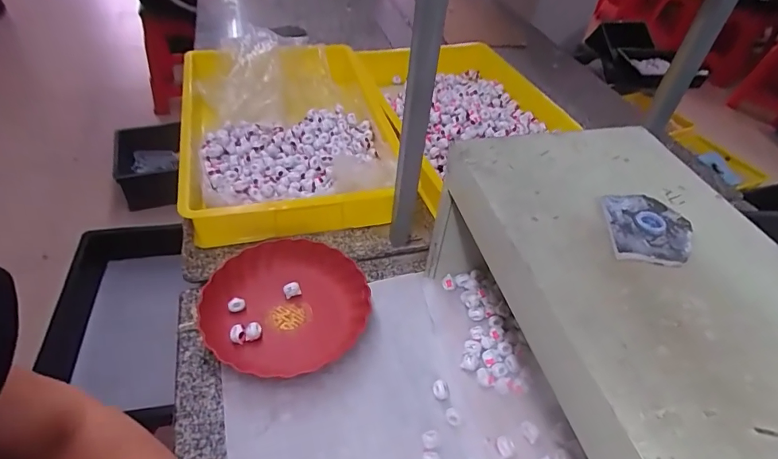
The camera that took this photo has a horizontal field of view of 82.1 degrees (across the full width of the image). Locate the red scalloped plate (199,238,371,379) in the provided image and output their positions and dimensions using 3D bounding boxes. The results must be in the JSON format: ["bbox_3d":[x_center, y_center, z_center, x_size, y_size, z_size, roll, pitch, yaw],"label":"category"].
[{"bbox_3d":[-0.154,0.116,0.689,0.231,0.043,0.226,3,45,-3],"label":"red scalloped plate"}]

